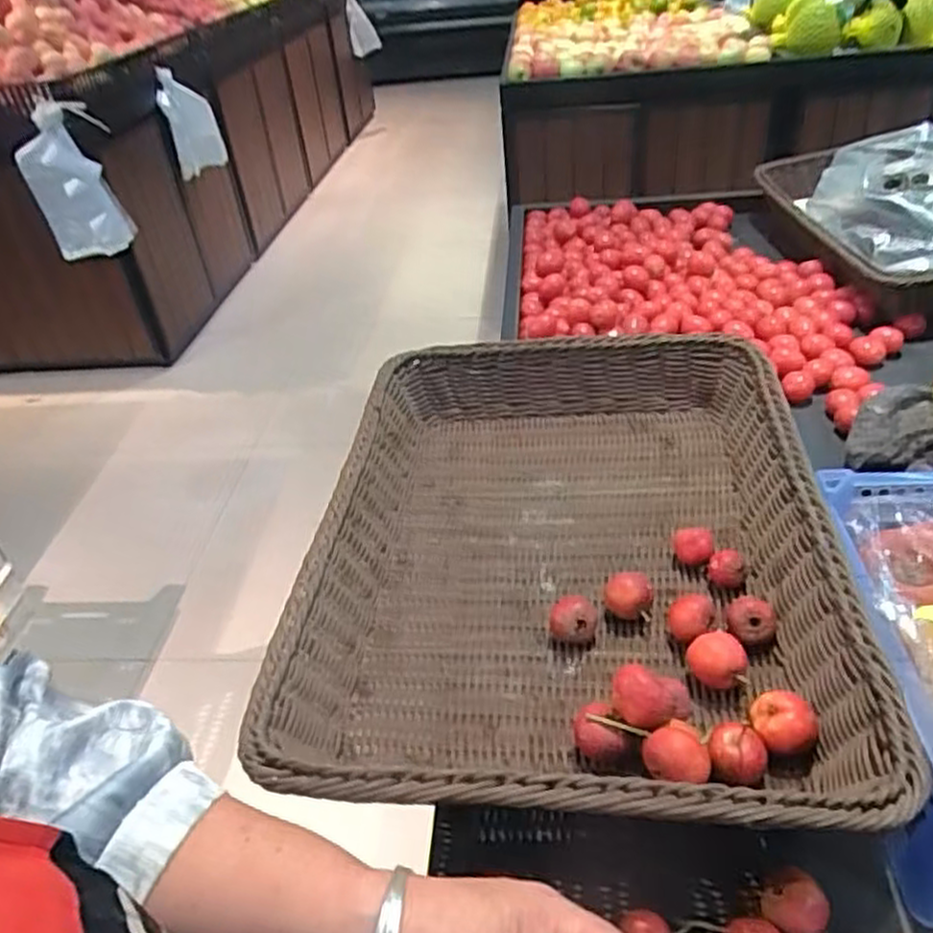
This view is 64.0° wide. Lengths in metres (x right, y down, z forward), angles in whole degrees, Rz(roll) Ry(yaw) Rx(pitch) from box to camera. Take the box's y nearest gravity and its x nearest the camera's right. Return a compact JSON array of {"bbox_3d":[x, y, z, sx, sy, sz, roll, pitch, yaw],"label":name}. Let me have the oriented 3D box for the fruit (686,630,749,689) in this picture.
[{"bbox_3d":[0.169,0.134,0.506,0.037,0.036,0.034,15,42,26],"label":"fruit"}]

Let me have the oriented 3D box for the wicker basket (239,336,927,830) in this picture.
[{"bbox_3d":[0.078,0.055,0.593,0.362,0.083,0.506,2,37,7],"label":"wicker basket"}]

